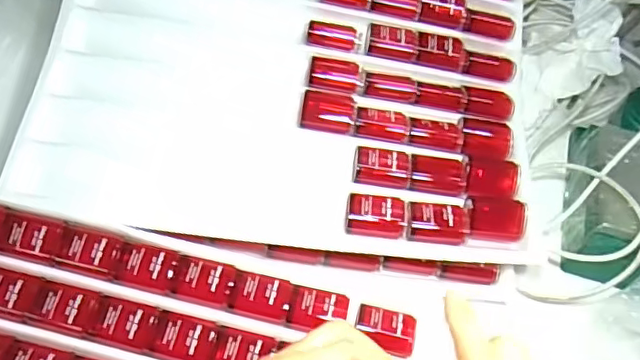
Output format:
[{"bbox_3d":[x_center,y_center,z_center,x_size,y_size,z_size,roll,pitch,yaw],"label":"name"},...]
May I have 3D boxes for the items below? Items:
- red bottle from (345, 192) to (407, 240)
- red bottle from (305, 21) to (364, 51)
[{"bbox_3d":[0.040,0.027,0.414,0.042,0.026,0.026,10,56,0],"label":"red bottle"},{"bbox_3d":[0.012,-0.119,0.475,0.046,0.018,0.017,8,56,-1],"label":"red bottle"}]

